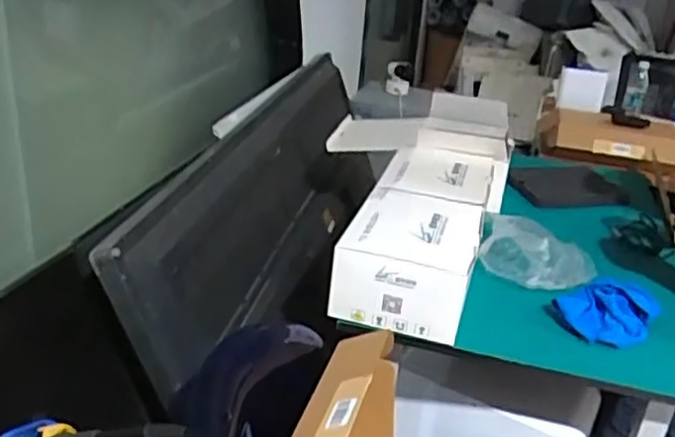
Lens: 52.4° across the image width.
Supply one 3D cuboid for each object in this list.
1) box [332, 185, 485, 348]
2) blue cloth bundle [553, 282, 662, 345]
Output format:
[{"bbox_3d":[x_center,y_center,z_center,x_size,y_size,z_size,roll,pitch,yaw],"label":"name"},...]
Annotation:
[{"bbox_3d":[0.121,0.063,1.146,0.208,0.120,0.252,10,25,11],"label":"box"},{"bbox_3d":[0.463,0.152,1.148,0.172,0.040,0.127,-18,33,-39],"label":"blue cloth bundle"}]

